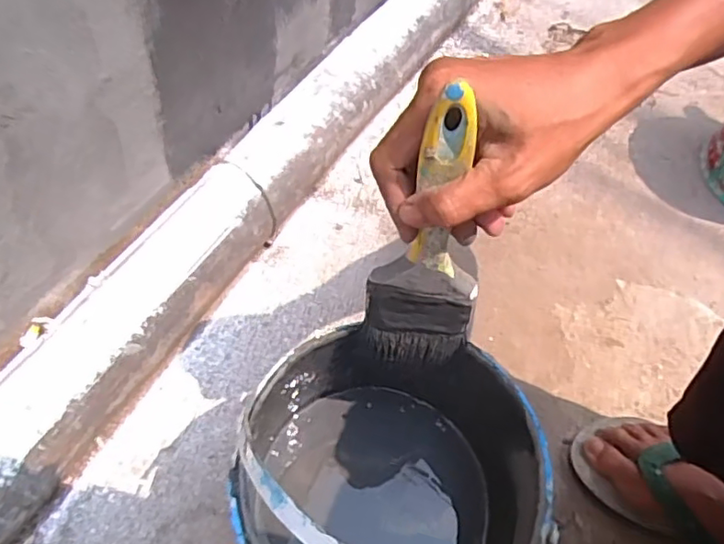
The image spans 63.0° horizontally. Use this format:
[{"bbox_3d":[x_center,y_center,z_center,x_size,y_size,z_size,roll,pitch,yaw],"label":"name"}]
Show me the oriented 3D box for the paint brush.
[{"bbox_3d":[0.035,-0.011,0.314,0.060,0.190,0.012,5,47,3],"label":"paint brush"}]

